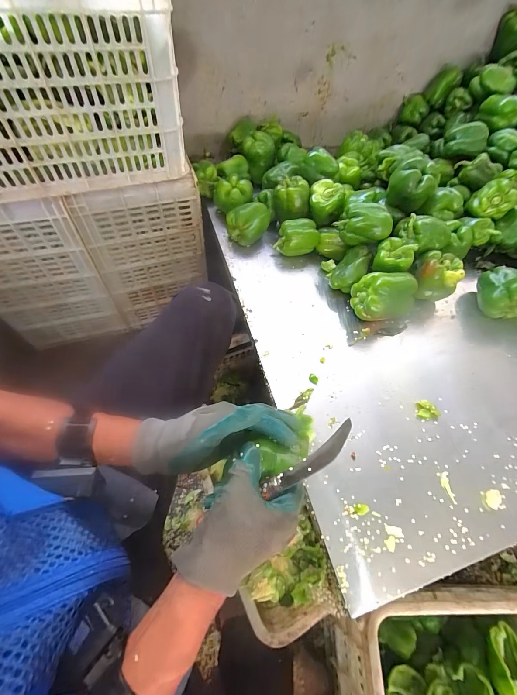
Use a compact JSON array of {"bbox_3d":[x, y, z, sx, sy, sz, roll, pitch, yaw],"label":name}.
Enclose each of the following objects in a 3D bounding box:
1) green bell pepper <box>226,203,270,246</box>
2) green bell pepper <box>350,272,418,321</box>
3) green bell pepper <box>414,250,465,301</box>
[{"bbox_3d":[-0.026,-0.298,0.716,0.083,0.082,0.088,35,61,16],"label":"green bell pepper"},{"bbox_3d":[0.264,-0.101,0.610,0.122,0.091,0.069,-3,58,-7],"label":"green bell pepper"},{"bbox_3d":[0.385,-0.149,0.649,0.087,0.091,0.078,13,58,4],"label":"green bell pepper"}]

